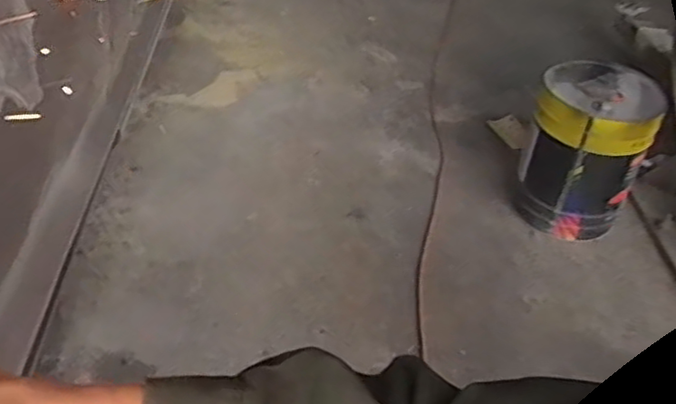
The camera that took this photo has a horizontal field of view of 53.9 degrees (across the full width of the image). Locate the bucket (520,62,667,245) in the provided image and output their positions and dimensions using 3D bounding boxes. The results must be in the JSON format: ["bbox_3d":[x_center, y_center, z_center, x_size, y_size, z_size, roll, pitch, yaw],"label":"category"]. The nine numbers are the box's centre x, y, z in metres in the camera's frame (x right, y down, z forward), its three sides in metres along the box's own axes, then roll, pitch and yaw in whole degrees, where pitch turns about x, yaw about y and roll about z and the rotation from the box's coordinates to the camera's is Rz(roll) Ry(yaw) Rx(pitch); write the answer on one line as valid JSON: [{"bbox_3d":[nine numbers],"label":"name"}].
[{"bbox_3d":[0.603,-0.130,1.653,0.280,0.344,0.265,19,40,13],"label":"bucket"}]

